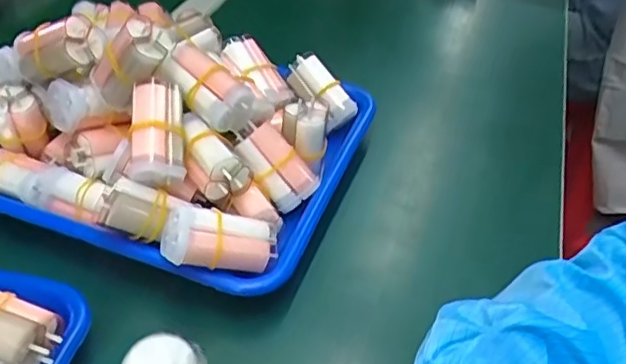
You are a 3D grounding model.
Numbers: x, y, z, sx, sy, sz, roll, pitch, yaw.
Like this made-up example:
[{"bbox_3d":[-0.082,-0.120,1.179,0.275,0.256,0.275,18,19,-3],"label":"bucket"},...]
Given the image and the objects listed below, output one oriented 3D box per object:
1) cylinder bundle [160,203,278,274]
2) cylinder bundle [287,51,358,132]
[{"bbox_3d":[-0.055,0.037,0.370,0.070,0.032,0.031,11,36,-26],"label":"cylinder bundle"},{"bbox_3d":[0.007,-0.079,0.507,0.068,0.031,0.027,48,53,5],"label":"cylinder bundle"}]

